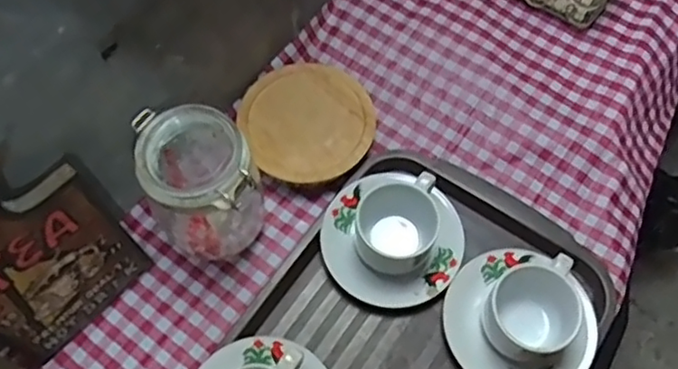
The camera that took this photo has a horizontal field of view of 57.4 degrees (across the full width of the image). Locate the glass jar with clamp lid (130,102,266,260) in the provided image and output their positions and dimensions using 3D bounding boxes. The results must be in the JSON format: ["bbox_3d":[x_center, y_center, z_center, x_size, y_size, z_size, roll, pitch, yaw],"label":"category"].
[{"bbox_3d":[-0.128,0.009,0.602,0.096,0.168,0.090,0,63,0],"label":"glass jar with clamp lid"}]

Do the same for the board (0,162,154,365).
[{"bbox_3d":[-0.253,0.058,0.515,0.016,0.278,0.136,39,69,18],"label":"board"}]

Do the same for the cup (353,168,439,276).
[{"bbox_3d":[0.064,0.036,0.639,0.079,0.053,0.103,33,67,15],"label":"cup"}]

